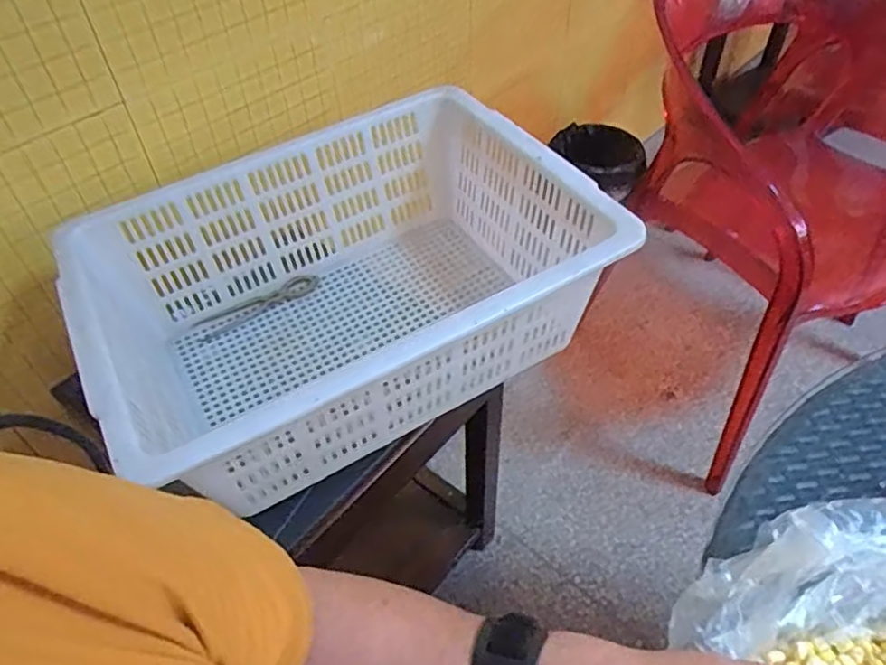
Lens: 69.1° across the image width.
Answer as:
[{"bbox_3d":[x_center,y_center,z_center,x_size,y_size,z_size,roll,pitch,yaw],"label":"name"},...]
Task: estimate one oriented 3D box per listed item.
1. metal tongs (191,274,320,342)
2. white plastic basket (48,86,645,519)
[{"bbox_3d":[-0.253,-0.038,0.887,0.176,0.005,0.032,-28,72,-15],"label":"metal tongs"},{"bbox_3d":[-0.113,-0.042,0.762,0.527,0.225,0.405,-24,51,-18],"label":"white plastic basket"}]

